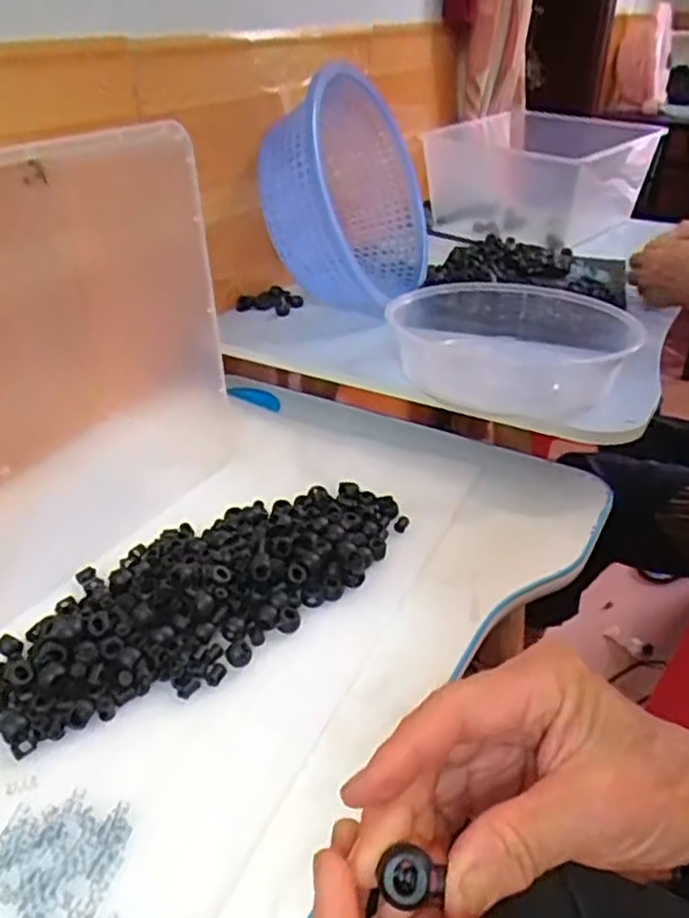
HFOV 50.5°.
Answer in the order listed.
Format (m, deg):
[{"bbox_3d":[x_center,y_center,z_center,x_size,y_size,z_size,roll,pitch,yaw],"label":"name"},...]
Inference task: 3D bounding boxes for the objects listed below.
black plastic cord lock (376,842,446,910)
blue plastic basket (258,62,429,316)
[{"bbox_3d":[0.020,0.130,0.227,0.020,0.011,0.016,14,35,21],"label":"black plastic cord lock"},{"bbox_3d":[0.001,-0.308,0.905,0.135,0.295,0.322,-12,17,23],"label":"blue plastic basket"}]

